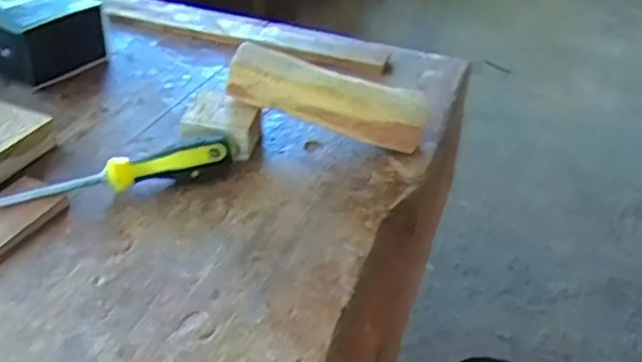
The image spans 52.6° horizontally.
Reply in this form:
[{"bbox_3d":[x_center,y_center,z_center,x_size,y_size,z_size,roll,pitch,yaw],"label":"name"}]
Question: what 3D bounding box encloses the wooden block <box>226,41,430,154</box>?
[{"bbox_3d":[0.007,-0.076,0.580,0.175,0.042,0.053,17,39,-3],"label":"wooden block"}]

